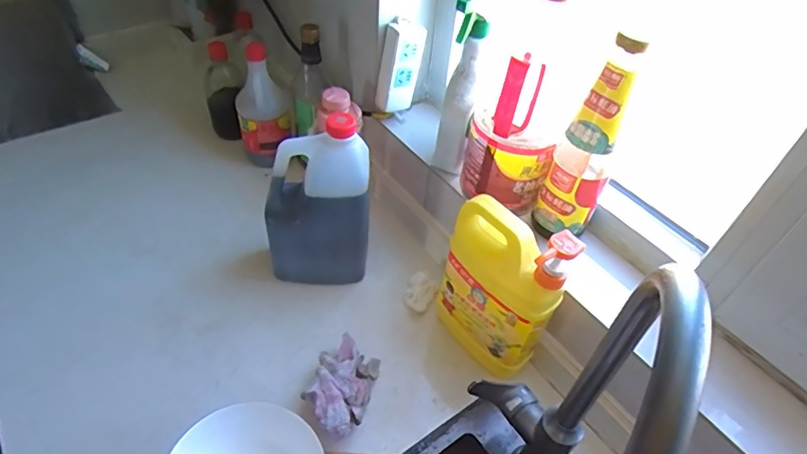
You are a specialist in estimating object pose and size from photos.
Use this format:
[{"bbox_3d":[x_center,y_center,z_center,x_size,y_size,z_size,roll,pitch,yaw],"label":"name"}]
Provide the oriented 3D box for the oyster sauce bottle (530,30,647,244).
[{"bbox_3d":[0.210,-0.089,0.574,0.067,0.217,0.078,23,49,16],"label":"oyster sauce bottle"}]

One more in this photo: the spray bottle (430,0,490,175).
[{"bbox_3d":[0.074,-0.172,0.643,0.046,0.221,0.060,13,47,7],"label":"spray bottle"}]

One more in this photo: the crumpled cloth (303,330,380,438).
[{"bbox_3d":[-0.073,0.192,0.602,0.071,0.058,0.120,14,47,8],"label":"crumpled cloth"}]

